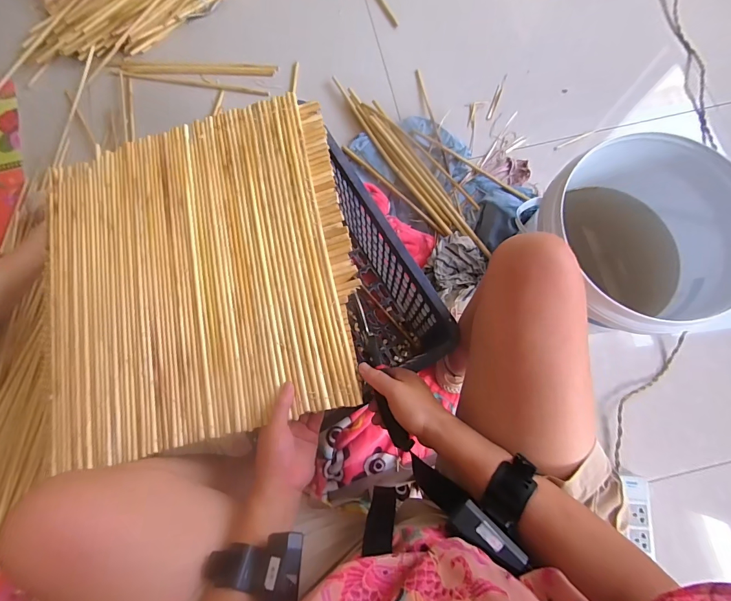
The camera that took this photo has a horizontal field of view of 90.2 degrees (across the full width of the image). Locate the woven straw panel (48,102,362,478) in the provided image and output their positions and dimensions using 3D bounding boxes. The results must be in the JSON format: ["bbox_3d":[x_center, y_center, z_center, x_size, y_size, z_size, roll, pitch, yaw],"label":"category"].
[{"bbox_3d":[-0.250,-0.048,0.527,0.454,0.016,0.472,-14,75,4],"label":"woven straw panel"}]

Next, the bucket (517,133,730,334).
[{"bbox_3d":[0.422,-0.071,0.686,0.291,0.347,0.276,0,77,0],"label":"bucket"}]

